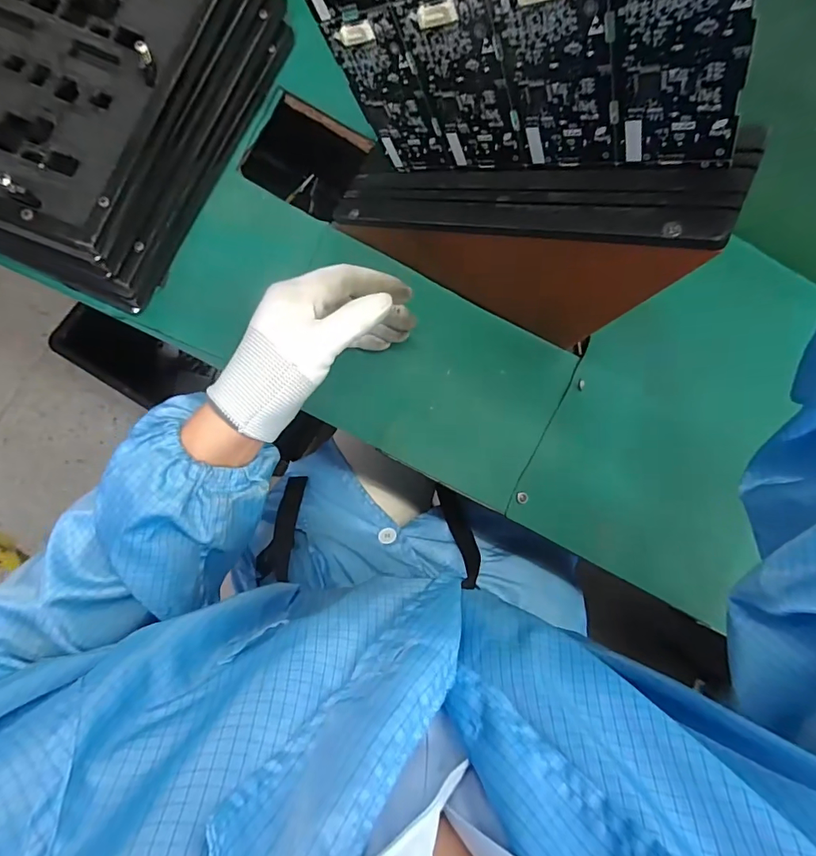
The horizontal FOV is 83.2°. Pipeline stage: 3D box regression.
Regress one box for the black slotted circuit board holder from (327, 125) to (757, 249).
[{"bbox_3d":[0.063,-0.158,0.306,0.273,0.010,0.066,20,80,33],"label":"black slotted circuit board holder"}]

